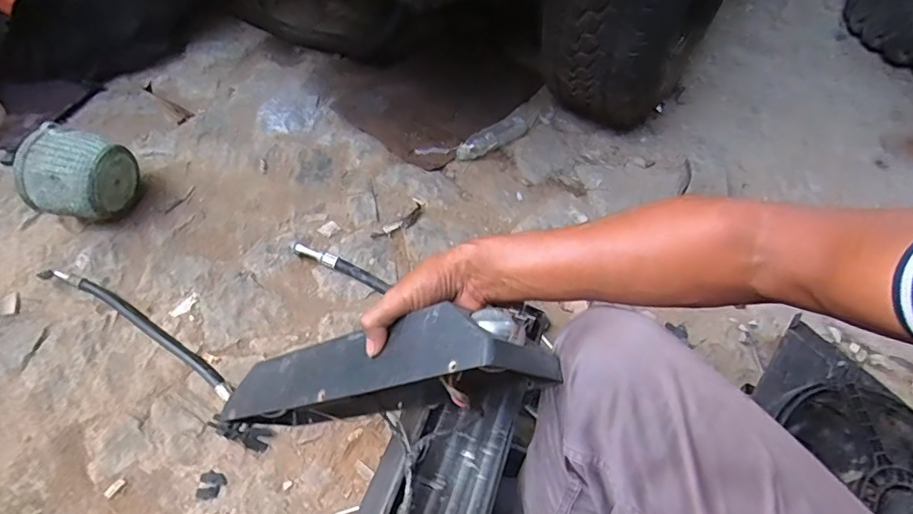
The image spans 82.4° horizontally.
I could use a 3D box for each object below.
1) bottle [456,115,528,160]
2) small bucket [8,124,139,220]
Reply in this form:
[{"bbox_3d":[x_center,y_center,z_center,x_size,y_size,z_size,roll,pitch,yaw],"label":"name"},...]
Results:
[{"bbox_3d":[0.090,-0.302,1.306,0.206,0.064,0.053,-34,62,-27],"label":"bottle"},{"bbox_3d":[-0.743,-0.151,1.034,0.144,0.173,0.154,8,52,1],"label":"small bucket"}]

